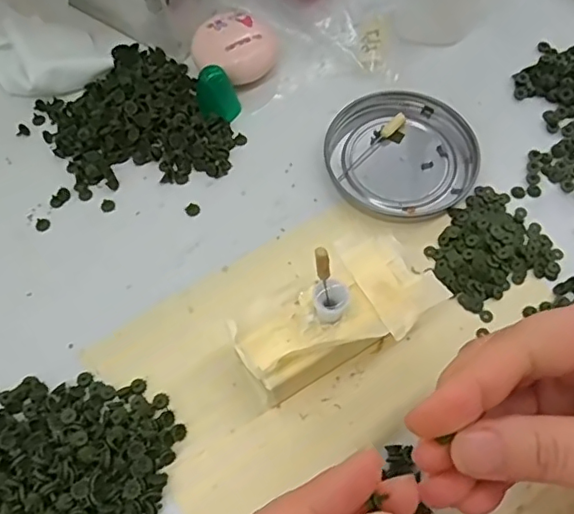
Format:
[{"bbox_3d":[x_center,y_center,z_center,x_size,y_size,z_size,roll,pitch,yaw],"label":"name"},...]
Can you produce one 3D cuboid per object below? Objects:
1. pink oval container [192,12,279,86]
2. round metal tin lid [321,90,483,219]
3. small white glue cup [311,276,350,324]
[{"bbox_3d":[-0.030,-0.120,0.321,0.045,0.017,0.041,-28,67,-12],"label":"pink oval container"},{"bbox_3d":[0.060,-0.056,0.299,0.076,0.010,0.076,0,64,1],"label":"round metal tin lid"},{"bbox_3d":[0.017,0.018,0.224,0.014,0.016,0.012,-30,66,-13],"label":"small white glue cup"}]

